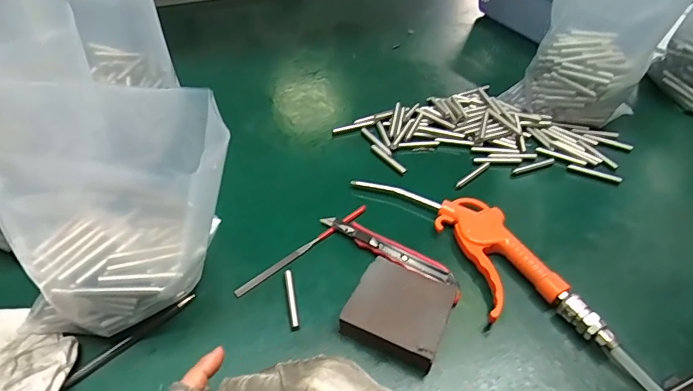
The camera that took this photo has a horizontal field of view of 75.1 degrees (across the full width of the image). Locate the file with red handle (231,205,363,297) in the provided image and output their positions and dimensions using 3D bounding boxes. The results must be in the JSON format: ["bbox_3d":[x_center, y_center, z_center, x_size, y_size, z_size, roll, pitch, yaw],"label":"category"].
[{"bbox_3d":[-0.038,0.049,0.436,0.156,0.005,0.010,-31,54,-28],"label":"file with red handle"}]

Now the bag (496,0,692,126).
[{"bbox_3d":[0.306,-0.191,0.546,0.132,0.189,0.126,35,54,27],"label":"bag"}]

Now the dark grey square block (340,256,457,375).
[{"bbox_3d":[0.047,0.094,0.381,0.076,0.028,0.079,21,49,18],"label":"dark grey square block"}]

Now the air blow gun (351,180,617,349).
[{"bbox_3d":[0.123,0.049,0.433,0.088,0.022,0.260,-23,50,-22],"label":"air blow gun"}]

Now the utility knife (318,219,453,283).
[{"bbox_3d":[0.038,0.050,0.432,0.138,0.014,0.019,28,51,24],"label":"utility knife"}]

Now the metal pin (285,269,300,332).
[{"bbox_3d":[-0.048,0.091,0.397,0.007,0.005,0.057,-7,46,-9],"label":"metal pin"}]

